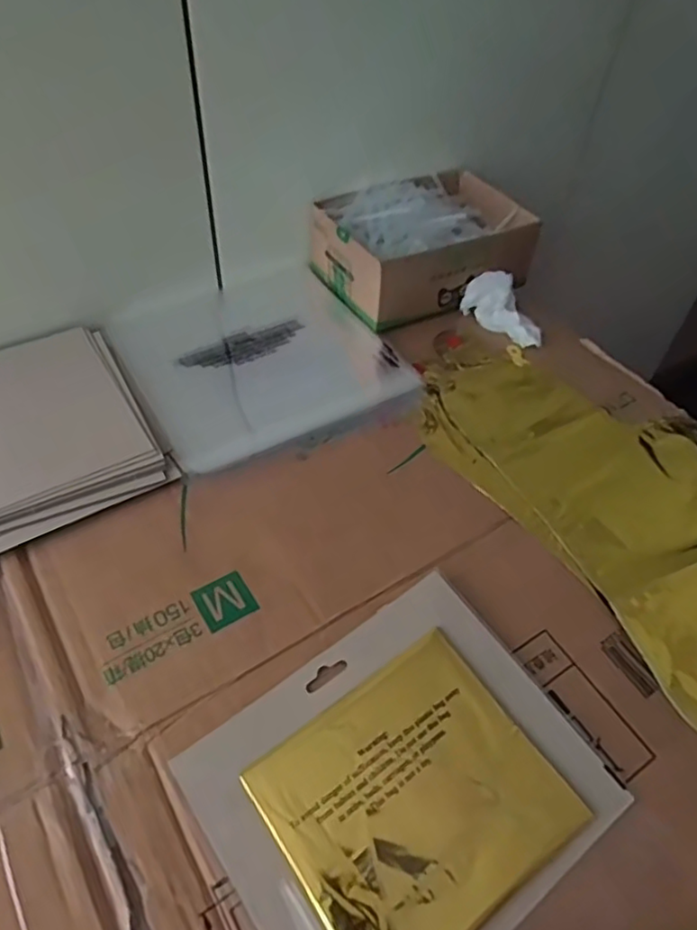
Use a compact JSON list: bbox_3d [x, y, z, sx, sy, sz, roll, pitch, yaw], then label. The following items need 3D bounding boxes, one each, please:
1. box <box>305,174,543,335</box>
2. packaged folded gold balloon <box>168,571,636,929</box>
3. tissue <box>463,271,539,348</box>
[{"bbox_3d":[0.072,-0.215,0.611,0.188,0.074,0.138,-24,56,-22],"label":"box"},{"bbox_3d":[0.030,0.167,0.342,0.192,0.013,0.161,-29,58,-24],"label":"packaged folded gold balloon"},{"bbox_3d":[0.146,-0.140,0.589,0.042,0.028,0.083,-27,70,-24],"label":"tissue"}]

